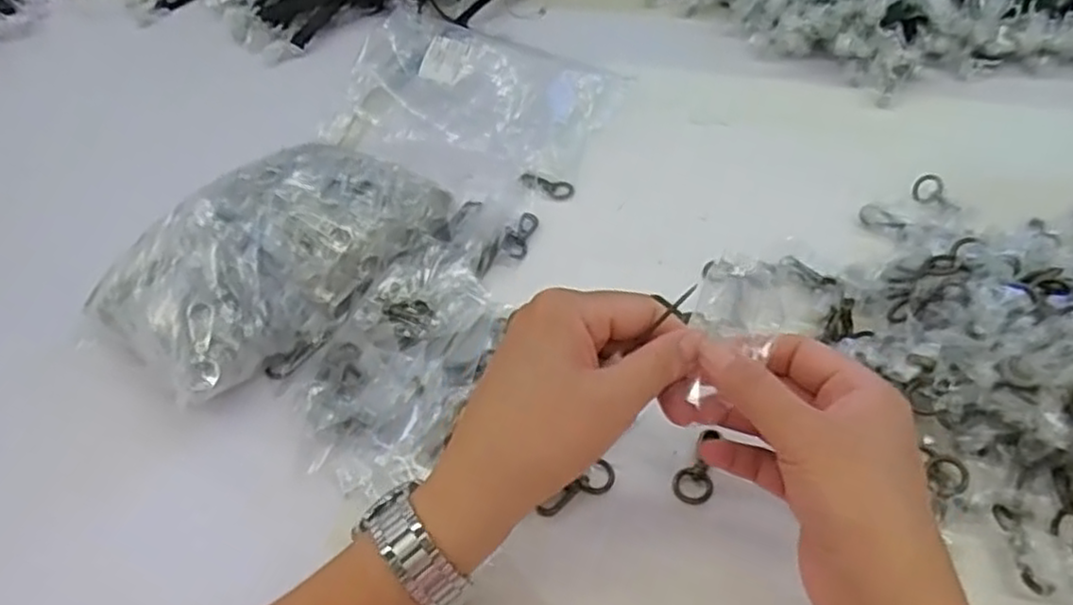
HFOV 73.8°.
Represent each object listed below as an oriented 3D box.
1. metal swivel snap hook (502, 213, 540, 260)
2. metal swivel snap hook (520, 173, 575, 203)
[{"bbox_3d":[-0.013,-0.056,0.577,0.018,0.012,0.052,9,49,14],"label":"metal swivel snap hook"},{"bbox_3d":[0.009,-0.099,0.617,0.047,0.006,0.022,18,48,-9],"label":"metal swivel snap hook"}]

